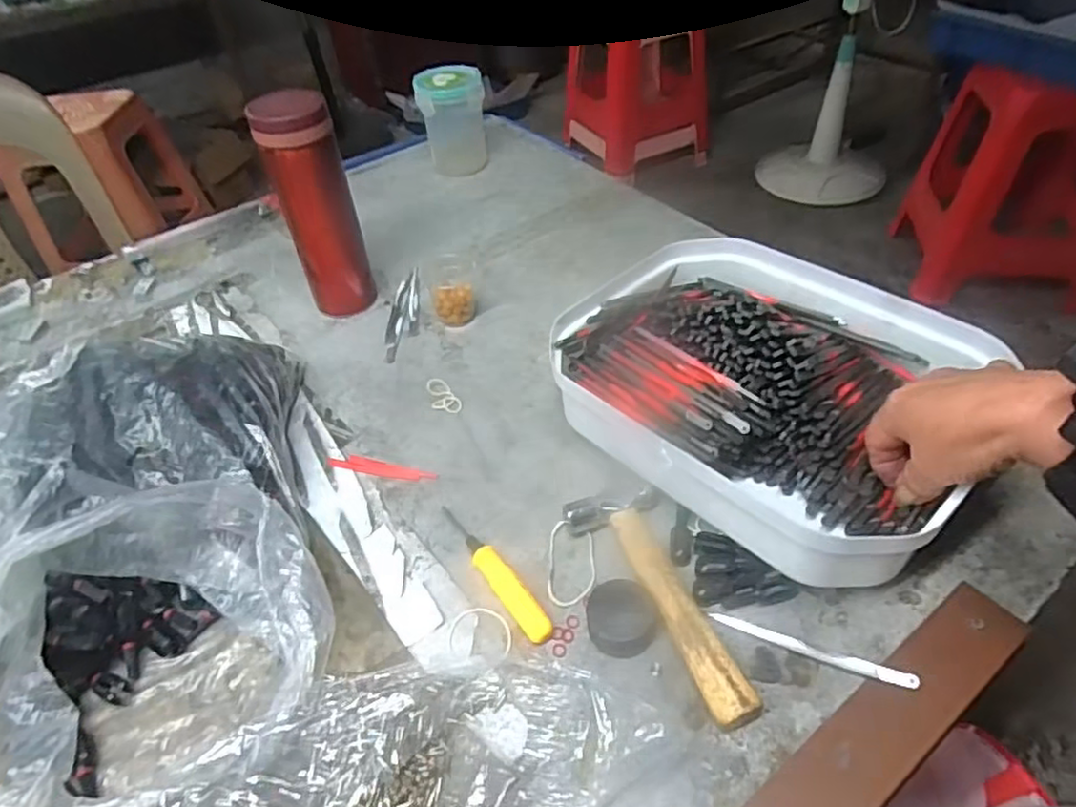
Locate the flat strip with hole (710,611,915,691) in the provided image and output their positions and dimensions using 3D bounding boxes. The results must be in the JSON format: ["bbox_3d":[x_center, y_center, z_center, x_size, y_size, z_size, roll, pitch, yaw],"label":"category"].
[{"bbox_3d":[0.147,0.132,0.354,0.103,0.008,0.009,16,49,19],"label":"flat strip with hole"}]

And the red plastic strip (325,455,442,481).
[{"bbox_3d":[-0.114,0.046,0.477,0.083,0.005,0.012,10,47,13],"label":"red plastic strip"}]

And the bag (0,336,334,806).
[{"bbox_3d":[-0.242,0.085,0.381,0.209,0.103,0.300,-18,47,-13],"label":"bag"}]

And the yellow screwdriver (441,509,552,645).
[{"bbox_3d":[-0.030,0.102,0.409,0.016,0.014,0.115,-29,51,-22],"label":"yellow screwdriver"}]

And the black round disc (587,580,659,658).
[{"bbox_3d":[0.048,0.122,0.375,0.039,0.016,0.038,-2,46,2],"label":"black round disc"}]

